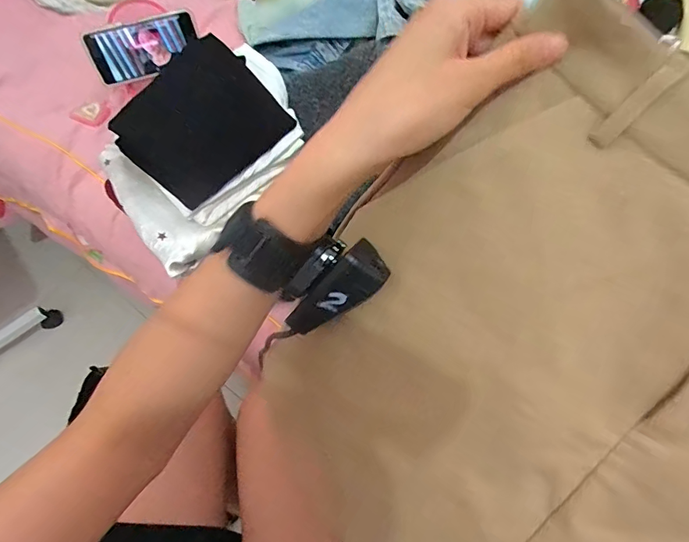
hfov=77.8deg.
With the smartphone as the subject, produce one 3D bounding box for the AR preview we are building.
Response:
[{"bbox_3d":[-0.309,-0.347,0.667,0.163,0.076,0.015,-21,45,-8],"label":"smartphone"}]

